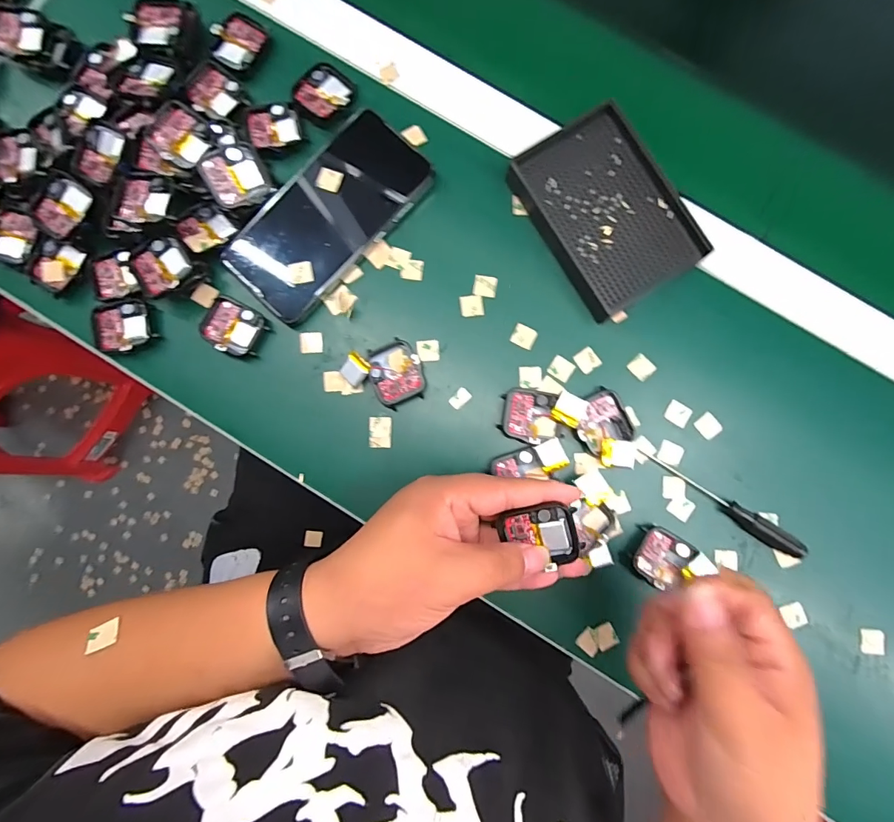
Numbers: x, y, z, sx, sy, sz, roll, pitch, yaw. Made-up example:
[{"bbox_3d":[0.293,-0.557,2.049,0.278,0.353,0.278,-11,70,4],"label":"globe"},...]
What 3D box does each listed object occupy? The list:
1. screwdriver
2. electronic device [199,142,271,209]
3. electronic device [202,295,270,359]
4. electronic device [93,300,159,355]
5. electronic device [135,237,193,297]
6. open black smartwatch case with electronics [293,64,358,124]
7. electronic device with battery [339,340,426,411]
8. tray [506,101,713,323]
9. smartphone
[{"bbox_3d":[0.200,0.067,0.320,0.126,0.014,0.013,34,87,2],"label":"screwdriver"},{"bbox_3d":[-0.154,-0.172,0.322,0.041,0.006,0.039,-33,121,-21],"label":"electronic device"},{"bbox_3d":[-0.162,-0.064,0.331,0.045,0.006,0.038,27,87,2],"label":"electronic device"},{"bbox_3d":[-0.245,-0.064,0.333,0.040,0.007,0.039,-9,86,0],"label":"electronic device"},{"bbox_3d":[-0.208,-0.106,0.328,0.038,0.020,0.037,-27,87,-2],"label":"electronic device"},{"bbox_3d":[-0.096,-0.247,0.342,0.038,0.008,0.043,34,87,2],"label":"open black smartwatch case with electronics"},{"bbox_3d":[-0.046,-0.026,0.329,0.055,0.015,0.045,-20,86,-1],"label":"electronic device with battery"},{"bbox_3d":[0.117,-0.148,0.331,0.093,0.027,0.135,-31,87,-2],"label":"tray"},{"bbox_3d":[-0.090,-0.147,0.333,0.077,0.016,0.159,43,87,3],"label":"smartphone"}]

